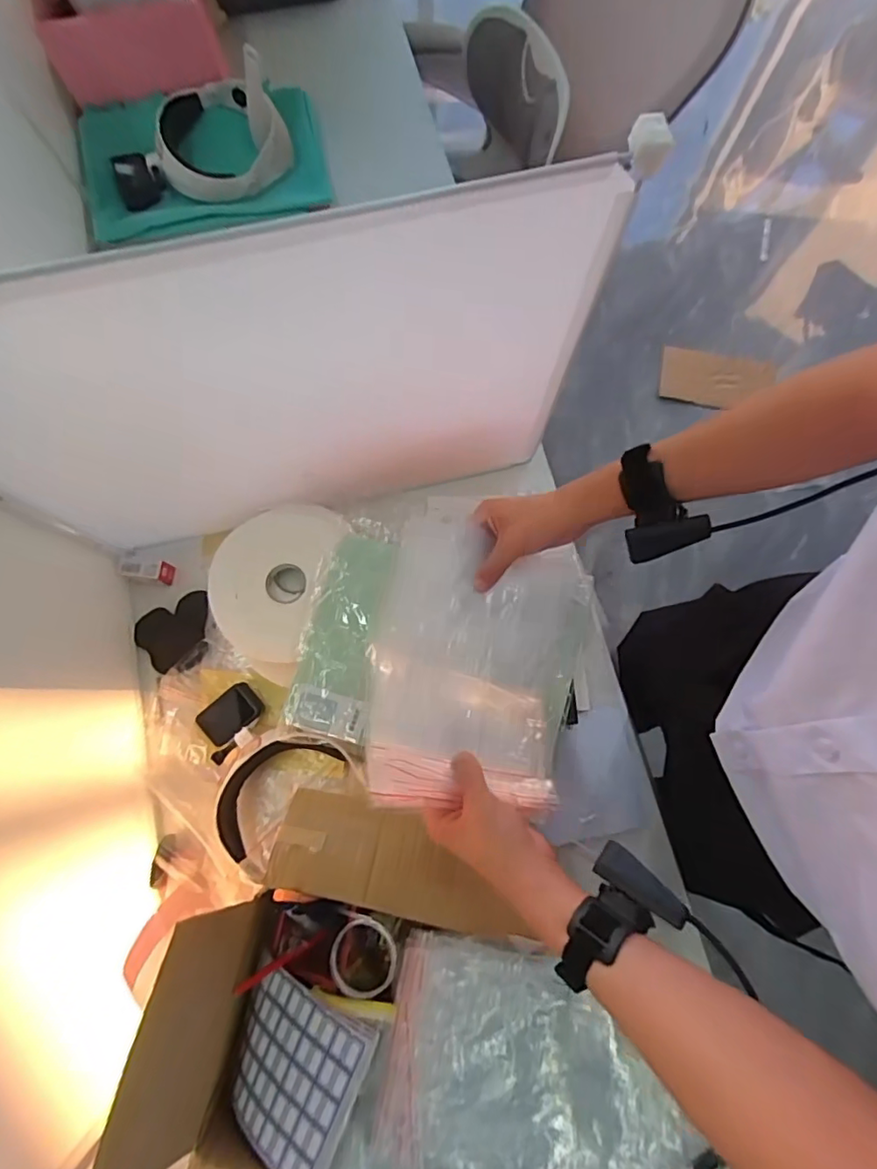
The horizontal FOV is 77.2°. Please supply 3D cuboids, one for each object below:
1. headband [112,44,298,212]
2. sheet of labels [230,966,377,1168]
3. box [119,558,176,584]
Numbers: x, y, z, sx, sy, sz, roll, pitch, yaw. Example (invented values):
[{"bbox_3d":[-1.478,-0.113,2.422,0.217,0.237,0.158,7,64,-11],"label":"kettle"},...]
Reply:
[{"bbox_3d":[-0.388,-0.714,0.855,0.285,0.082,0.216,-25,79,-6],"label":"headband"},{"bbox_3d":[-0.133,0.432,0.493,0.131,0.021,0.121,14,72,30],"label":"sheet of labels"},{"bbox_3d":[-0.385,-0.020,0.724,0.059,0.038,0.027,9,78,2],"label":"box"}]

